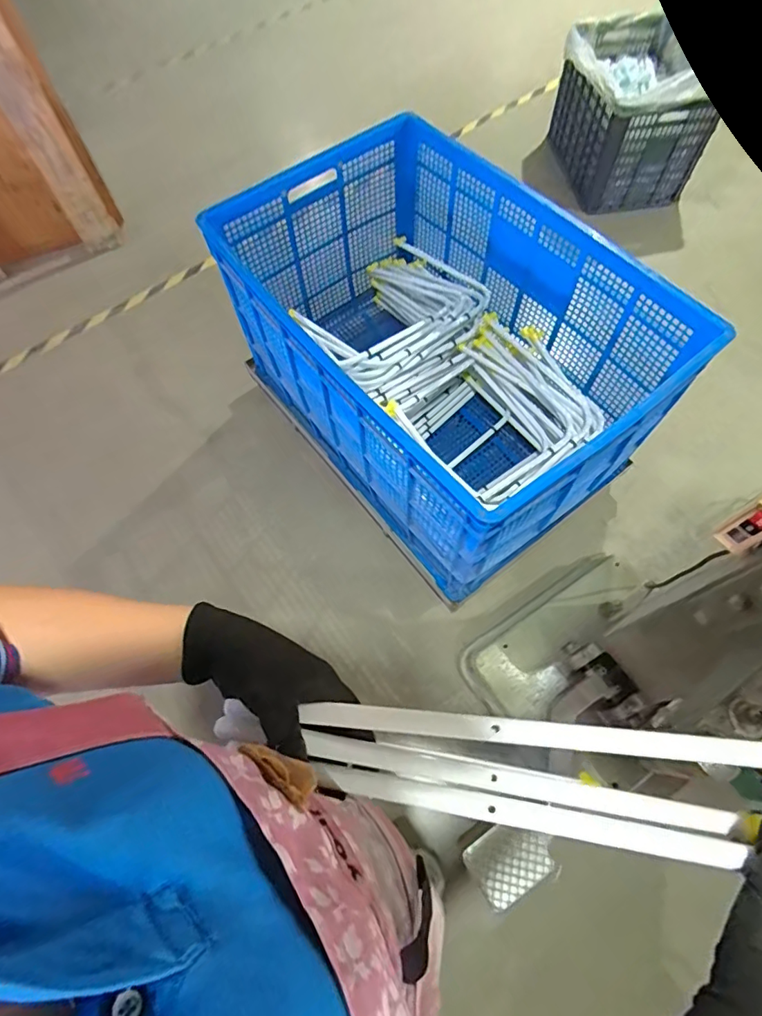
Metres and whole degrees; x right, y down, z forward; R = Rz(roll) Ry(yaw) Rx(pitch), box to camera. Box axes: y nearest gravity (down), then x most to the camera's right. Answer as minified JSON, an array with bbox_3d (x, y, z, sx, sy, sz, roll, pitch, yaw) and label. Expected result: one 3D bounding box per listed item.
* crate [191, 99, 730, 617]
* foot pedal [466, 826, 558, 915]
[{"bbox_3d":[0.147,-0.393,1.311,0.686,0.600,1.011,-38,69,-14],"label":"crate"},{"bbox_3d":[0.268,0.723,1.027,0.166,0.024,0.123,-30,67,-11],"label":"foot pedal"}]

